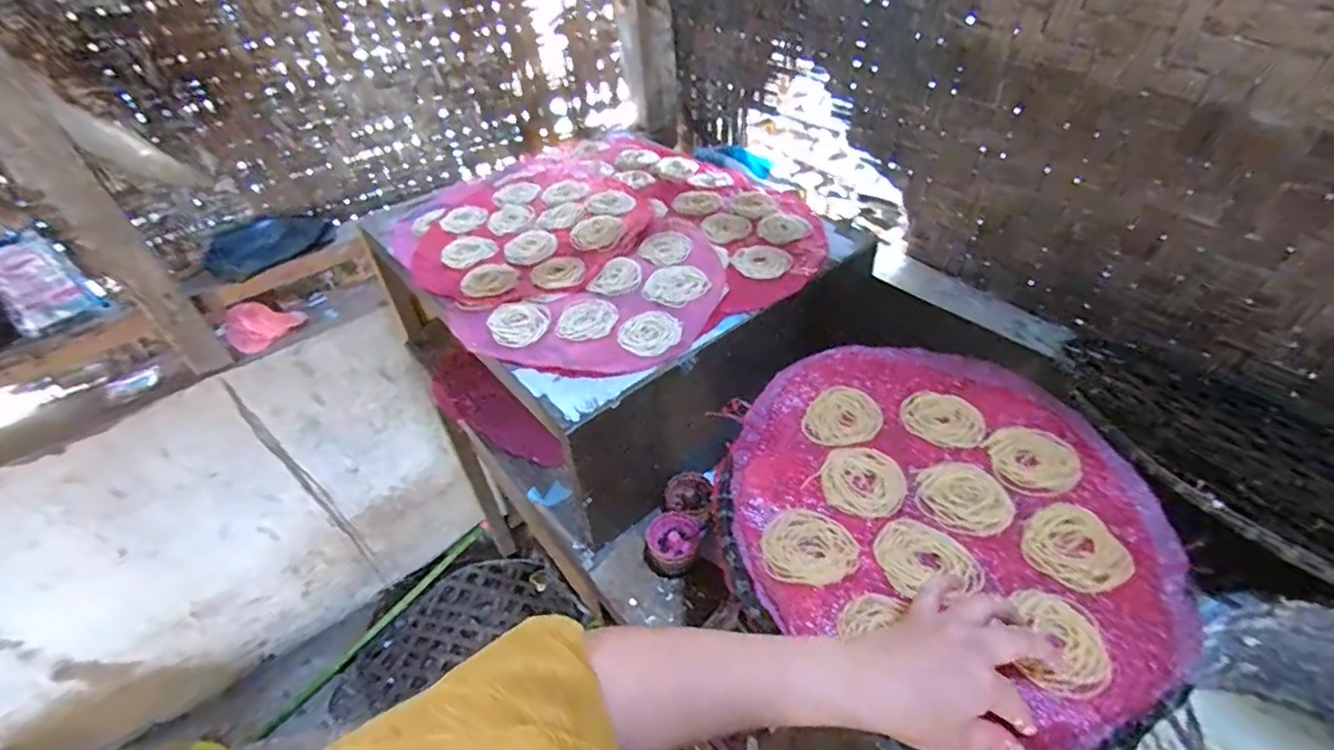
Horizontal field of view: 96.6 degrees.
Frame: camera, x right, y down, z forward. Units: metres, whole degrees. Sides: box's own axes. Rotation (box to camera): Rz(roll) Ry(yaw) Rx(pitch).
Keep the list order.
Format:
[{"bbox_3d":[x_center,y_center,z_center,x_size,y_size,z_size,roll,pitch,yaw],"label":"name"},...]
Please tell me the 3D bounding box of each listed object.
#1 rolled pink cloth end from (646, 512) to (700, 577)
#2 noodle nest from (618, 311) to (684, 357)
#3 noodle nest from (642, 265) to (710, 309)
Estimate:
[{"bbox_3d":[0.006,0.206,0.735,0.063,0.024,0.072,27,69,12],"label":"rolled pink cloth end"},{"bbox_3d":[-0.019,-0.049,0.698,0.075,0.008,0.063,-30,49,-25],"label":"noodle nest"},{"bbox_3d":[0.012,-0.114,0.749,0.076,0.010,0.073,-35,52,-29],"label":"noodle nest"}]

